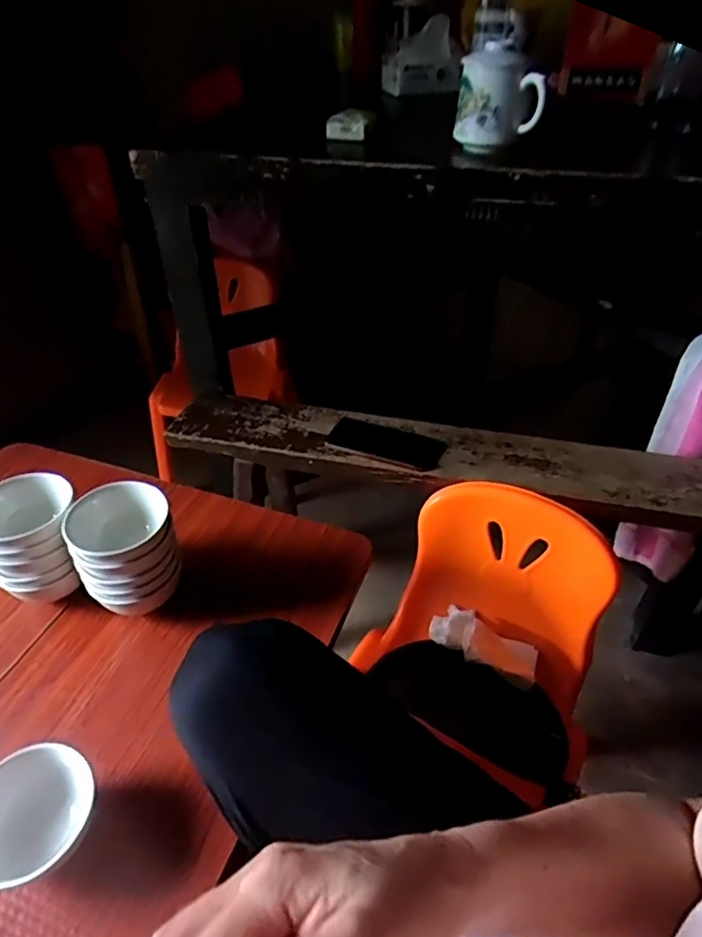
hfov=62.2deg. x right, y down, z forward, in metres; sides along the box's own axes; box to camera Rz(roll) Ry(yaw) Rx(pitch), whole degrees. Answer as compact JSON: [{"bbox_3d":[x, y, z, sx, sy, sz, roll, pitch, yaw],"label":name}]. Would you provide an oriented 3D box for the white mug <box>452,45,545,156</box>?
[{"bbox_3d":[0.176,-0.434,0.688,0.094,0.099,0.076,4,40,7],"label":"white mug"}]

